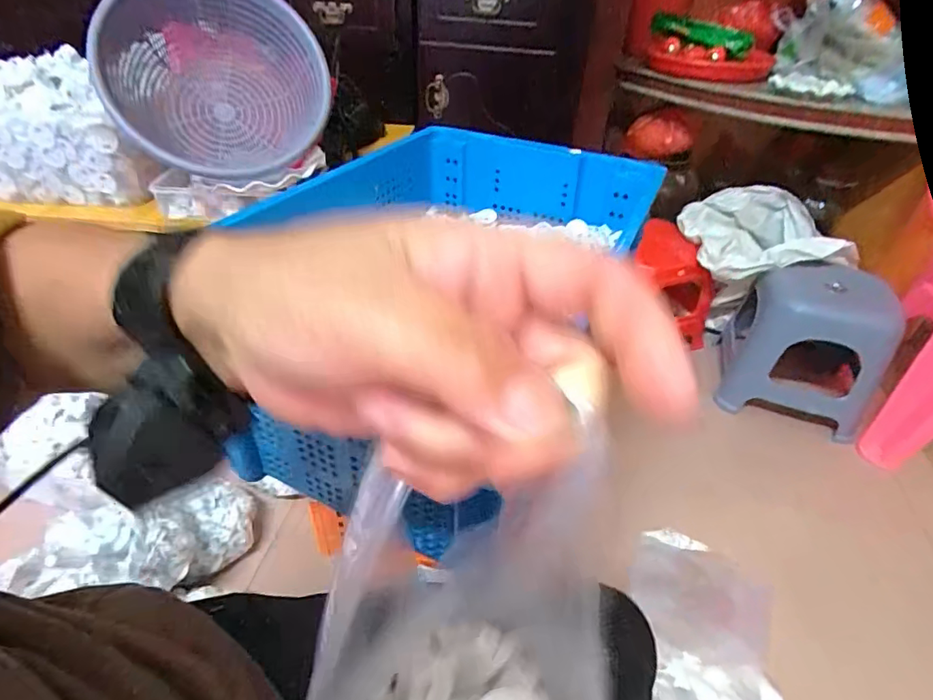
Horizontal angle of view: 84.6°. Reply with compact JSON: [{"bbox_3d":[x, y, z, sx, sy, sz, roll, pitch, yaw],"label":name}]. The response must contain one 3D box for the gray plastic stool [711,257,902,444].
[{"bbox_3d":[0.792,-0.017,1.196,0.309,0.304,0.245,21,43,21],"label":"gray plastic stool"}]

